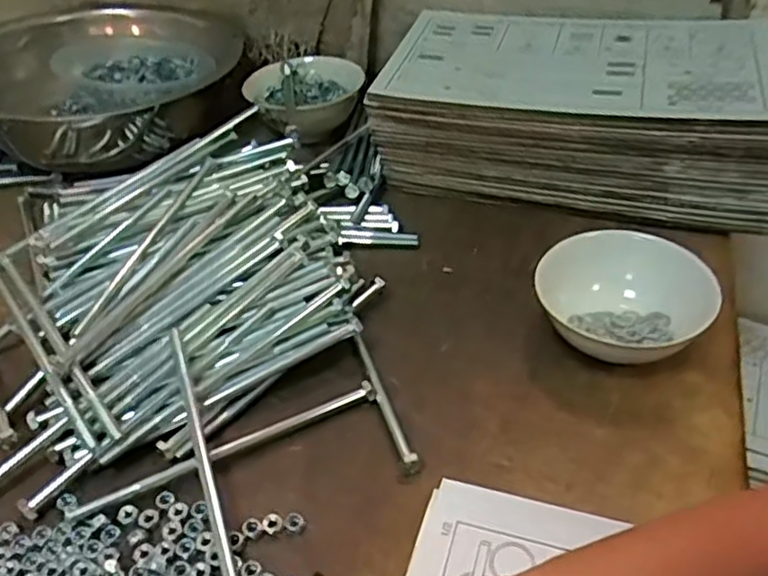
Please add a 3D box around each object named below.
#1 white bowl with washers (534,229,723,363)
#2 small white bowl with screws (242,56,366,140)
[{"bbox_3d":[0.188,0.017,0.540,0.119,0.056,0.121,-3,41,3],"label":"white bowl with washers"},{"bbox_3d":[-0.093,-0.228,0.848,0.144,0.057,0.166,-17,42,-12],"label":"small white bowl with screws"}]

